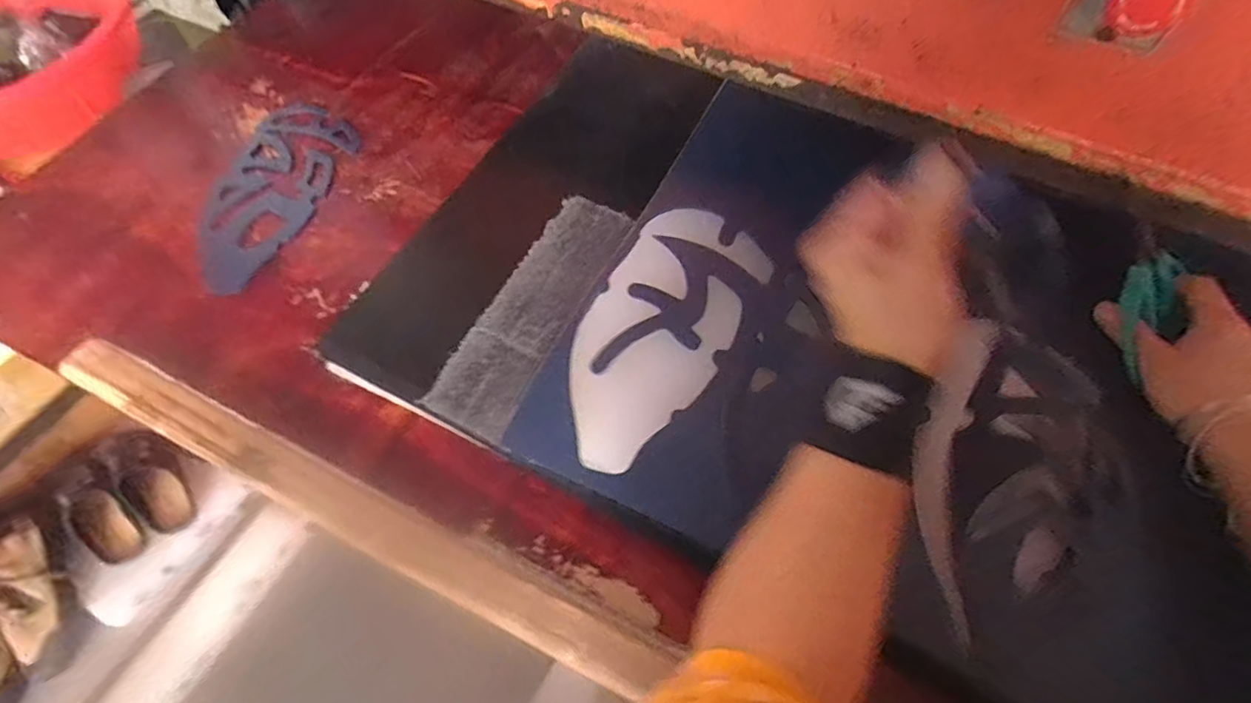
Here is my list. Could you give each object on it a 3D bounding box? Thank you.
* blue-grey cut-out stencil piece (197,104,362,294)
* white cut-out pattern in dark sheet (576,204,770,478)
[{"bbox_3d":[-0.336,-0.155,0.553,0.103,0.004,0.226,12,61,4],"label":"blue-grey cut-out stencil piece"},{"bbox_3d":[0.024,-0.019,0.434,0.102,0.007,0.220,29,66,13],"label":"white cut-out pattern in dark sheet"}]

